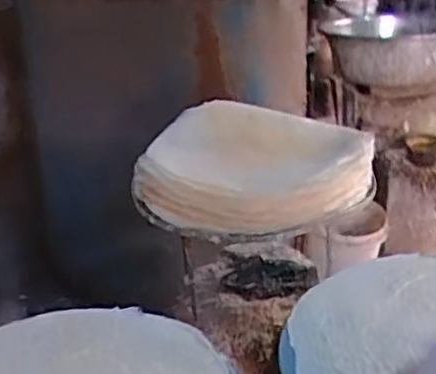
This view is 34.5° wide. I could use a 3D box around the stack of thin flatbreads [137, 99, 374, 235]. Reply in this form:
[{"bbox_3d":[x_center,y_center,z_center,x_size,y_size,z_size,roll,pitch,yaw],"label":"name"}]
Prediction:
[{"bbox_3d":[0.061,-0.046,1.137,0.356,0.078,0.349,-2,26,5],"label":"stack of thin flatbreads"}]

